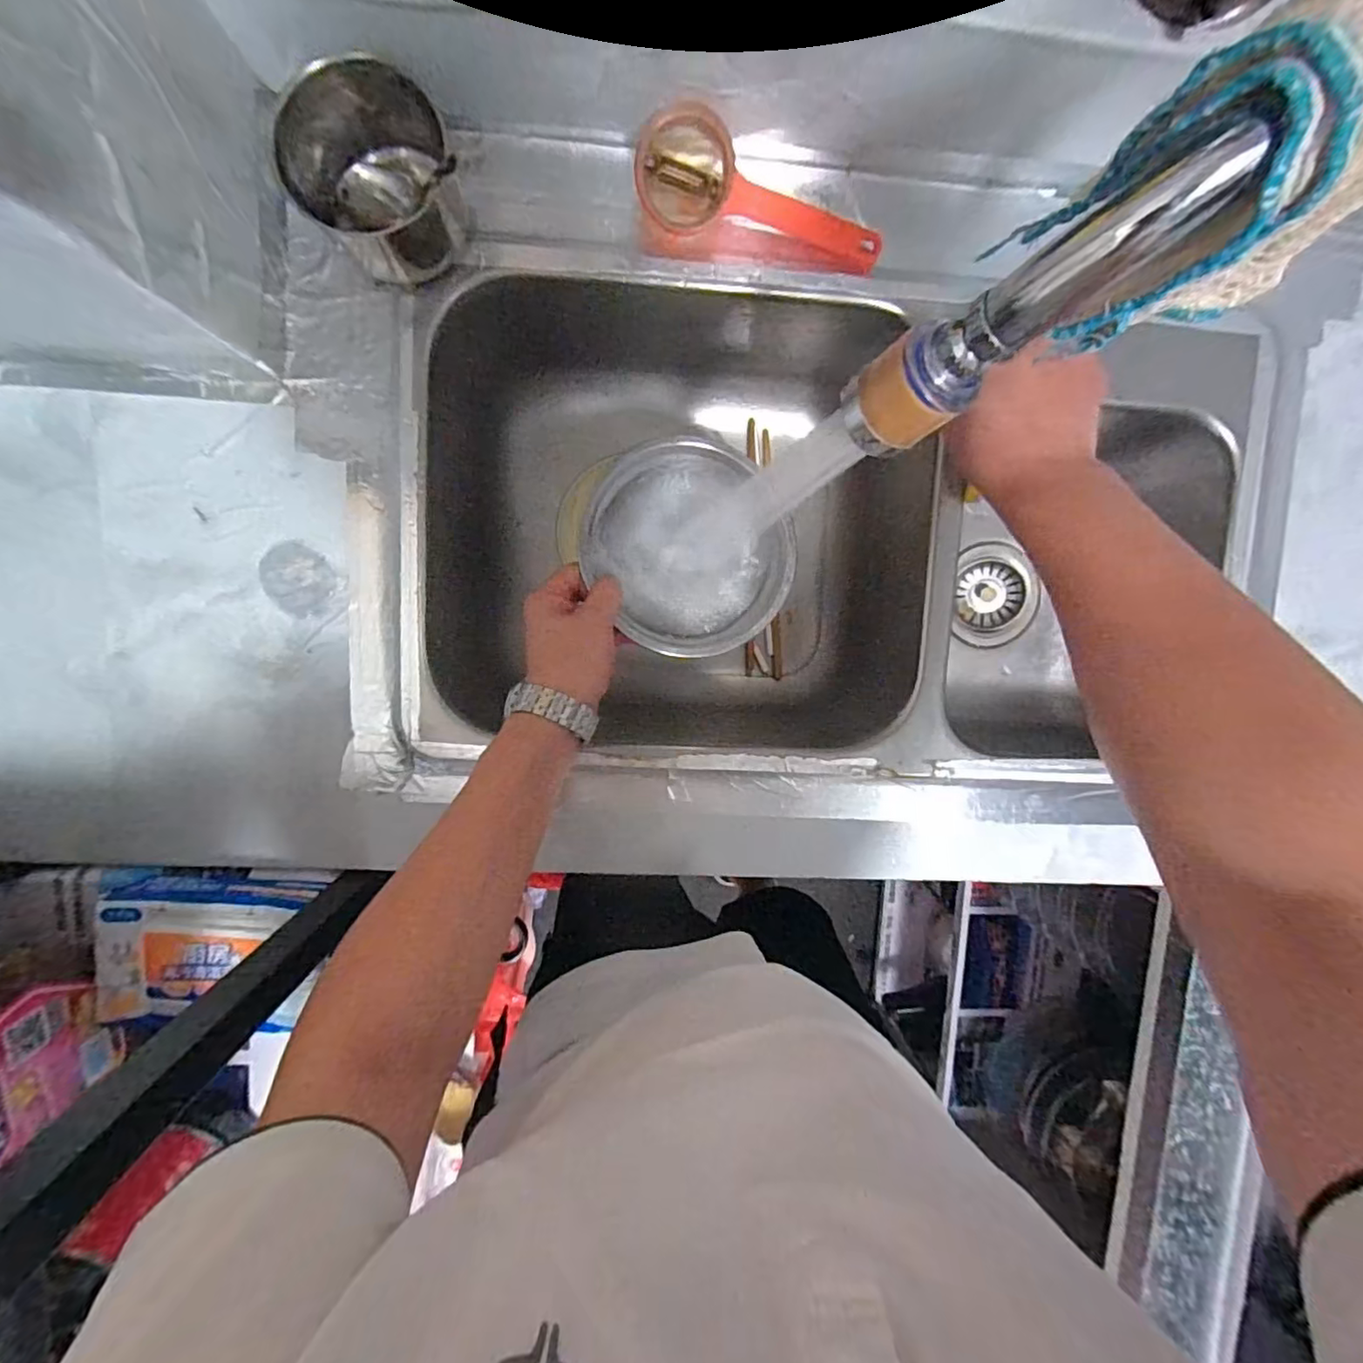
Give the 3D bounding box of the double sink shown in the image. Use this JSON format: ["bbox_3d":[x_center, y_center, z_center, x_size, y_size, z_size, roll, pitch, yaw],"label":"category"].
[{"bbox_3d":[0.138,-0.132,0.576,0.704,0.188,0.444,2,97,-4],"label":"double sink"}]

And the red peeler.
[{"bbox_3d":[0.063,-0.359,0.432,0.189,0.052,0.069,8,96,-5],"label":"red peeler"}]

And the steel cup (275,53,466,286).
[{"bbox_3d":[-0.204,-0.338,0.404,0.106,0.077,0.092,-25,98,-1],"label":"steel cup"}]

